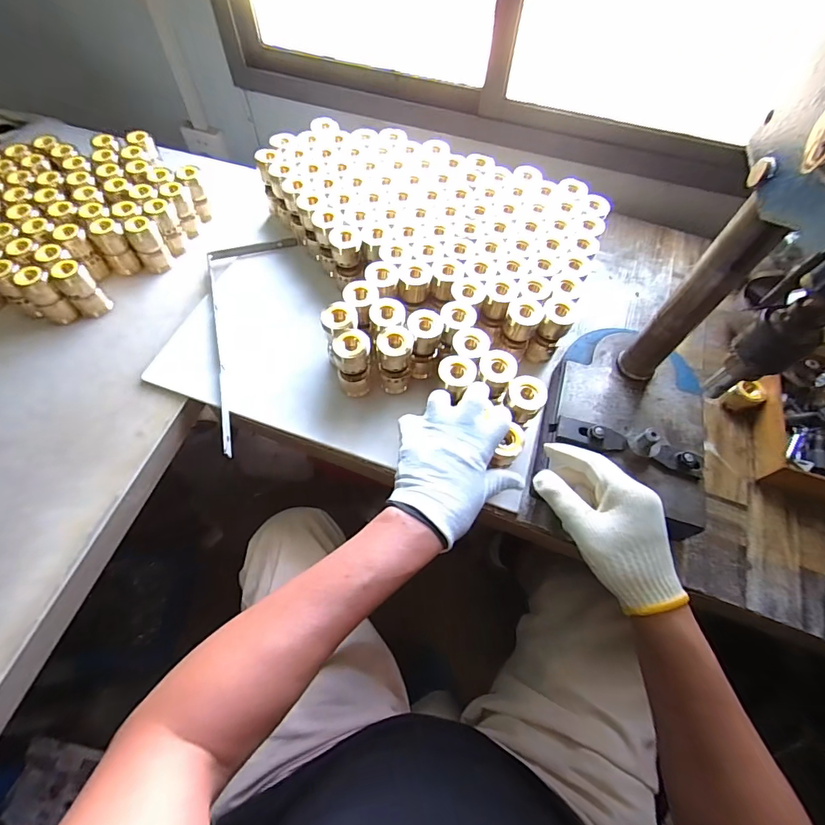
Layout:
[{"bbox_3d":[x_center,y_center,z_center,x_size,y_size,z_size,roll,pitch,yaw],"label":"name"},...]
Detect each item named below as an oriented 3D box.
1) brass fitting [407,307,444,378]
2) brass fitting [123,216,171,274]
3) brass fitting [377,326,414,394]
[{"bbox_3d":[0.015,-0.082,0.544,0.039,0.101,0.037,1,61,-1],"label":"brass fitting"},{"bbox_3d":[-0.386,-0.244,0.629,0.035,0.078,0.035,24,63,11],"label":"brass fitting"},{"bbox_3d":[-0.021,-0.063,0.533,0.042,0.093,0.048,3,61,0],"label":"brass fitting"}]

